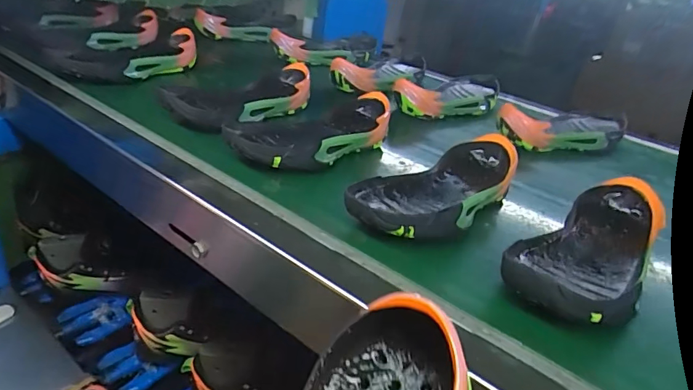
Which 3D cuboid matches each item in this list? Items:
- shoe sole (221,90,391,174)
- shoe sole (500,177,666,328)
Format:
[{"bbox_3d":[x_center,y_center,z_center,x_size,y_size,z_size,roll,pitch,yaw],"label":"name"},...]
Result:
[{"bbox_3d":[-0.044,-0.083,0.577,0.113,0.040,0.236,26,33,34],"label":"shoe sole"},{"bbox_3d":[0.222,0.047,0.415,0.096,0.044,0.236,28,34,37],"label":"shoe sole"}]

